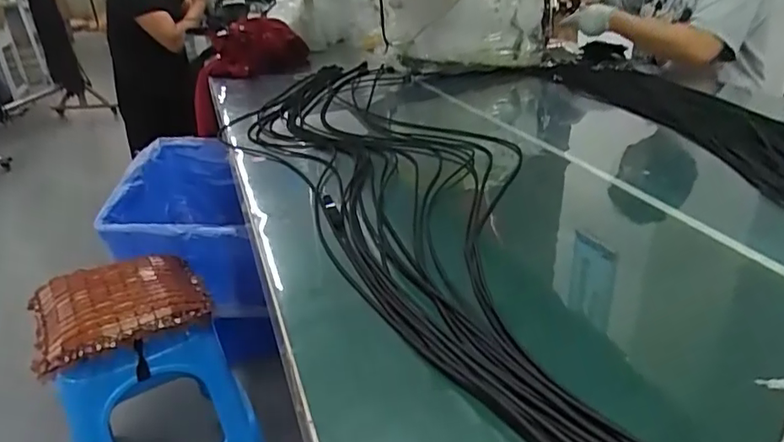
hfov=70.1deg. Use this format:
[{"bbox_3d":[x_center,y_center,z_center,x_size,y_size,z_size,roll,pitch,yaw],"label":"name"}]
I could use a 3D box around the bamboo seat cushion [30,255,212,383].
[{"bbox_3d":[-0.508,0.149,1.041,0.293,0.088,0.250,-21,32,-29],"label":"bamboo seat cushion"}]

